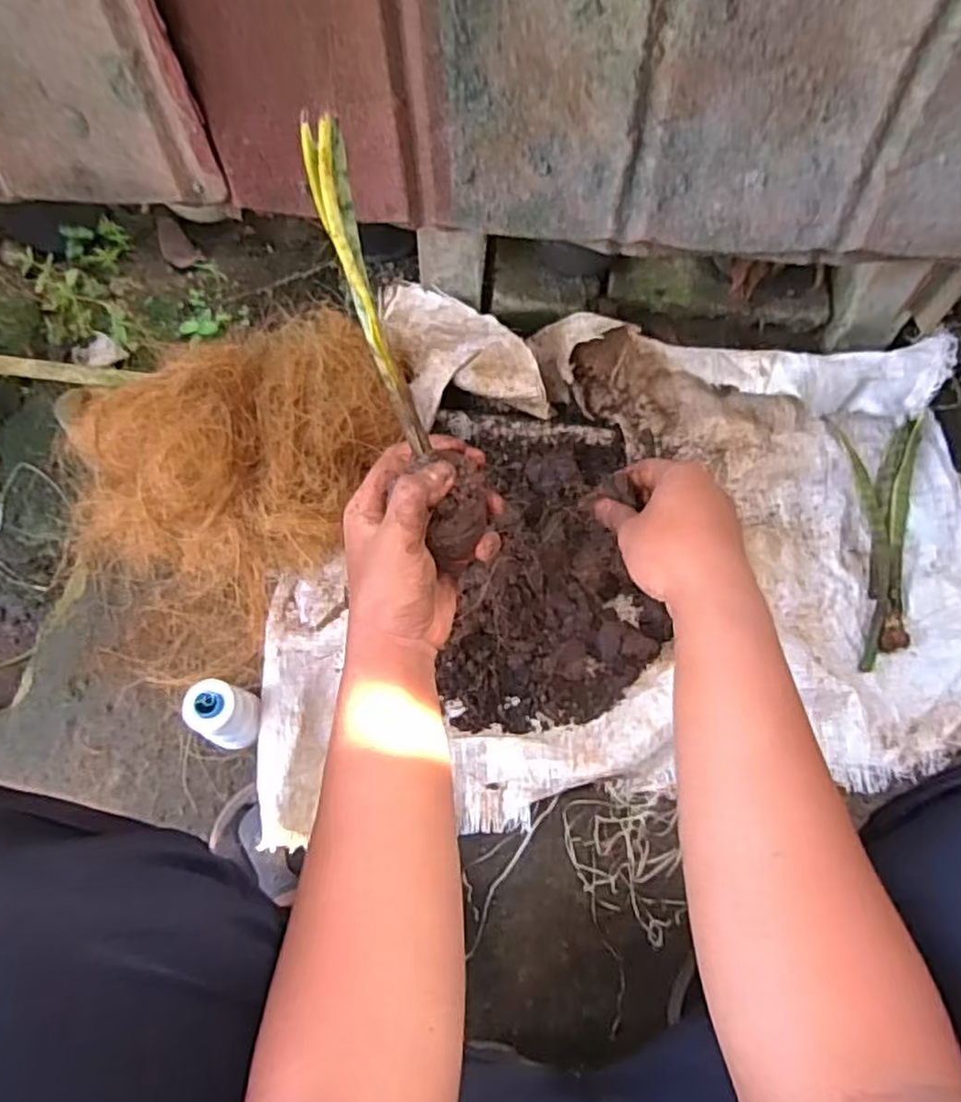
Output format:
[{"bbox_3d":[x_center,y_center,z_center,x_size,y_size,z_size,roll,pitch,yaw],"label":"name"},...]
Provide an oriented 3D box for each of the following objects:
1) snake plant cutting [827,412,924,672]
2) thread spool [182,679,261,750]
[{"bbox_3d":[0.473,-0.018,0.839,0.096,0.028,0.309,8,69,4],"label":"snake plant cutting"},{"bbox_3d":[-0.253,0.164,0.709,0.050,0.109,0.055,0,69,1],"label":"thread spool"}]

